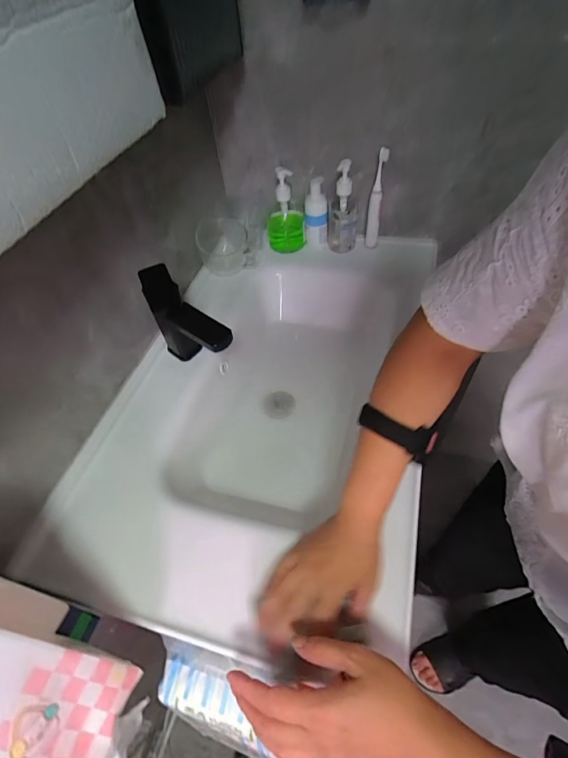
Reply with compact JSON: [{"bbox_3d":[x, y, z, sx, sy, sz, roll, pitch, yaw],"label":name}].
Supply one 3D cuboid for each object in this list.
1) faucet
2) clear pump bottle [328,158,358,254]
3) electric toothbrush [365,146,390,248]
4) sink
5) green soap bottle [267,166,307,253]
[{"bbox_3d":[-0.145,-0.071,0.610,0.163,0.187,0.058,29,59,25],"label":"faucet"},{"bbox_3d":[0.126,-0.351,0.802,0.062,0.185,0.054,1,52,6],"label":"clear pump bottle"},{"bbox_3d":[0.189,-0.365,0.787,0.028,0.195,0.024,3,52,8],"label":"electric toothbrush"},{"bbox_3d":[-0.014,0.017,0.692,0.448,0.139,0.765,10,51,11],"label":"sink"},{"bbox_3d":[0.003,-0.360,0.824,0.078,0.171,0.054,-6,51,0],"label":"green soap bottle"}]

